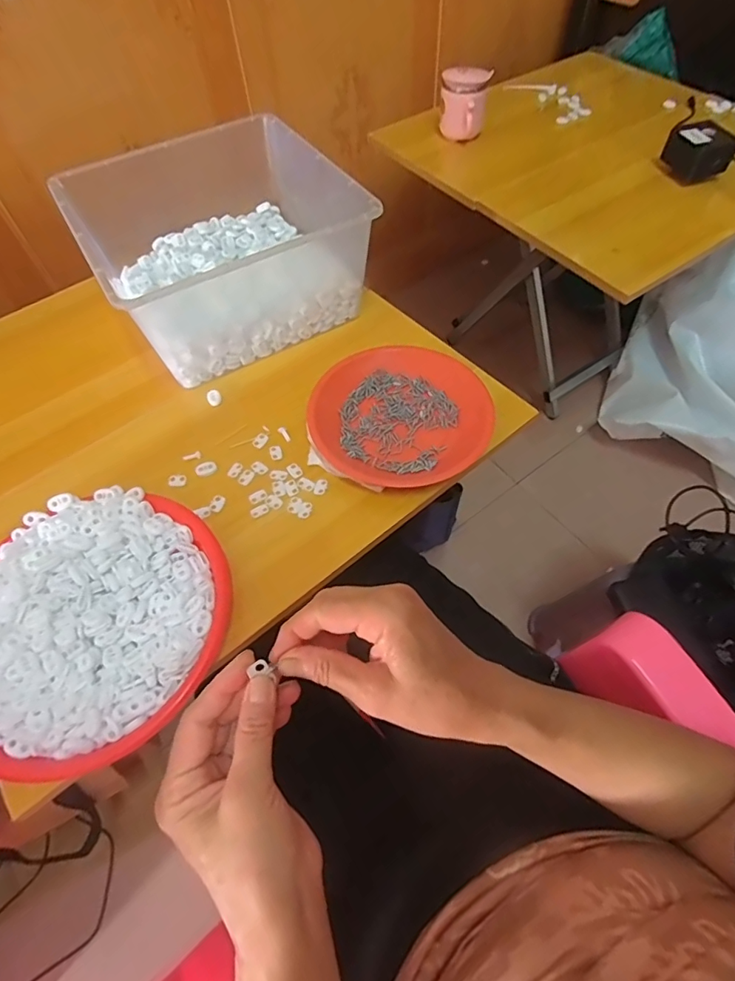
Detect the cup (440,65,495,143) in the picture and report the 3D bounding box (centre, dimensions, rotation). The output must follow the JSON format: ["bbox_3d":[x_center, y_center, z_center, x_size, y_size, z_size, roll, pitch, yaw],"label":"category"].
[{"bbox_3d":[0.167,-0.667,0.854,0.077,0.094,0.082,-1,59,2],"label":"cup"}]

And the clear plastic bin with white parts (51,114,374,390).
[{"bbox_3d":[-0.181,-0.305,0.609,0.286,0.133,0.276,-30,62,-14],"label":"clear plastic bin with white parts"}]

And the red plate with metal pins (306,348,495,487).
[{"bbox_3d":[0.038,-0.086,0.545,0.197,0.032,0.183,0,59,3],"label":"red plate with metal pins"}]

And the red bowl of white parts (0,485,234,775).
[{"bbox_3d":[-0.241,0.110,0.432,0.228,0.052,0.229,-4,59,1],"label":"red bowl of white parts"}]

